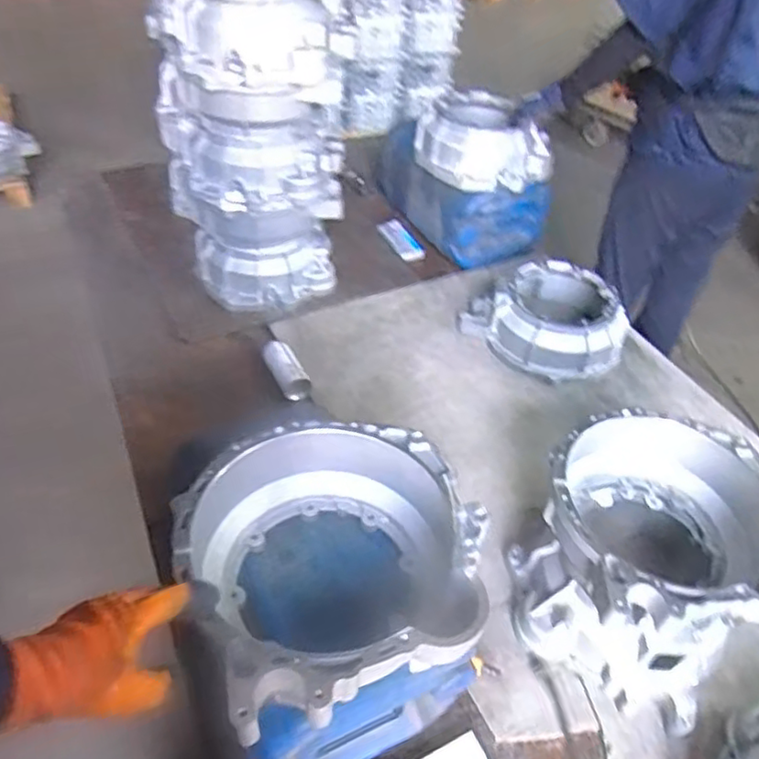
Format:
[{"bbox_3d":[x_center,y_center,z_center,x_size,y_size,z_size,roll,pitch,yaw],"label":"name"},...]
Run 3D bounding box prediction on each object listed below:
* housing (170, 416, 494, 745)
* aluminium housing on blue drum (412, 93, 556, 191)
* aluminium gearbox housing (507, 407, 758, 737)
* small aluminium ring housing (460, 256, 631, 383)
[{"bbox_3d":[-0.052,0.198,0.730,0.314,0.148,0.321,2,44,-2],"label":"housing"},{"bbox_3d":[0.247,-0.587,1.585,0.250,0.130,0.308,-27,53,-30],"label":"aluminium housing on blue drum"},{"bbox_3d":[0.395,0.257,0.955,0.323,0.241,0.345,28,48,22],"label":"aluminium gearbox housing"},{"bbox_3d":[0.374,-0.125,1.419,0.291,0.130,0.278,-13,47,-18],"label":"small aluminium ring housing"}]

